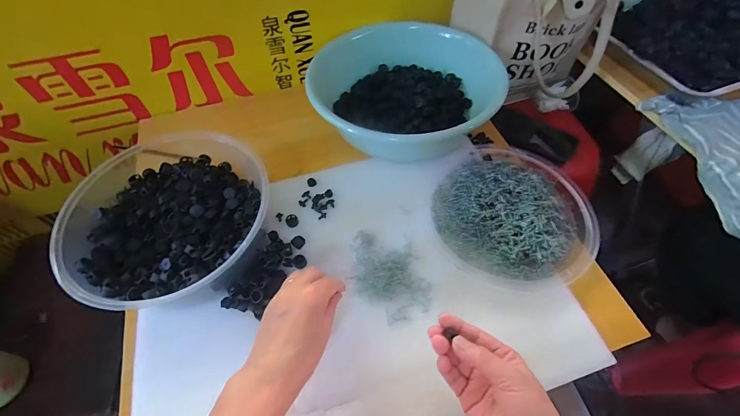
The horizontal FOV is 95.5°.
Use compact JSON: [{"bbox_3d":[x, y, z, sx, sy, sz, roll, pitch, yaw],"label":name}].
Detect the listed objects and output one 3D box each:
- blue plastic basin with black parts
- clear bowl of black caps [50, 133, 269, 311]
[{"bbox_3d":[0.045,-0.190,0.555,0.273,0.104,0.234,-24,60,-14],"label":"blue plastic basin with black parts"},{"bbox_3d":[-0.247,0.026,0.433,0.235,0.084,0.216,0,57,0],"label":"clear bowl of black caps"}]

